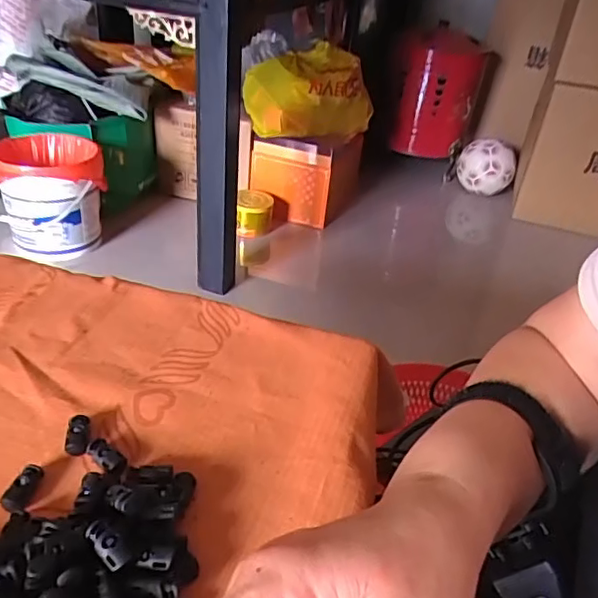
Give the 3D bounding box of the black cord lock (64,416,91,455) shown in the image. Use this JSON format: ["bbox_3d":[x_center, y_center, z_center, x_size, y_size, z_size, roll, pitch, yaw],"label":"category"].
[{"bbox_3d":[-0.143,0.088,0.367,0.014,0.008,0.028,-3,32,-14],"label":"black cord lock"}]

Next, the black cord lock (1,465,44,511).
[{"bbox_3d":[-0.160,0.110,0.329,0.014,0.009,0.029,12,32,9],"label":"black cord lock"}]

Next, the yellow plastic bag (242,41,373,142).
[{"bbox_3d":[0.037,-0.642,1.776,0.170,0.250,0.472,27,37,31],"label":"yellow plastic bag"}]

